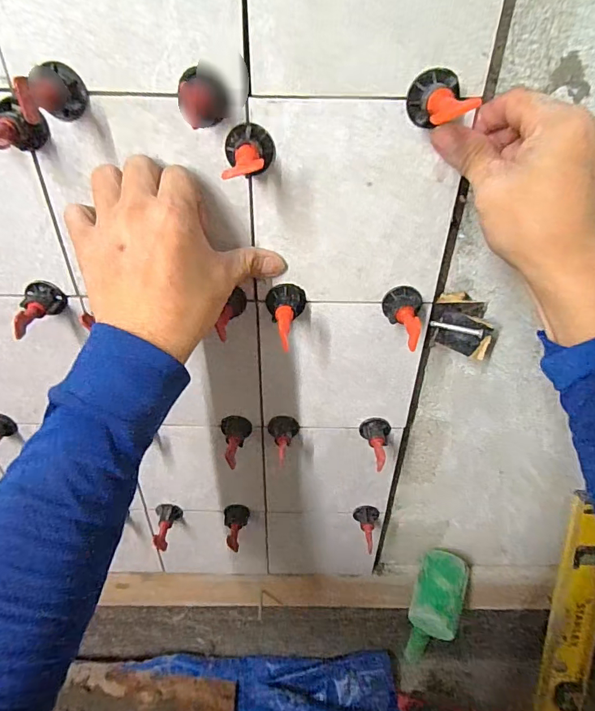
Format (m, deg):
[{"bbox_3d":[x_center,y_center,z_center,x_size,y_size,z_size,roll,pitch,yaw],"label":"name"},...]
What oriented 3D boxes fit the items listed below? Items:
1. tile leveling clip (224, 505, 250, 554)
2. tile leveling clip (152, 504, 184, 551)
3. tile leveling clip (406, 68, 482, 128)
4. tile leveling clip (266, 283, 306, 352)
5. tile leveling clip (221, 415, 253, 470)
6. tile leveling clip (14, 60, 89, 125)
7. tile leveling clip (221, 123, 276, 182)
[{"bbox_3d":[-0.075,0.208,0.531,0.030,0.028,0.046,0,37,-2],"label":"tile leveling clip"},{"bbox_3d":[-0.161,0.209,0.532,0.029,0.028,0.050,6,57,6],"label":"tile leveling clip"},{"bbox_3d":[0.087,-0.152,0.264,0.030,0.030,0.046,0,37,-2],"label":"tile leveling clip"},{"bbox_3d":[-0.010,-0.031,0.347,0.032,0.027,0.056,2,37,0],"label":"tile leveling clip"},{"bbox_3d":[-0.060,0.088,0.440,0.030,0.028,0.055,-4,37,-8],"label":"tile leveling clip"},{"bbox_3d":[-0.145,-0.155,0.263,0.030,0.030,0.045,-7,38,-12],"label":"tile leveling clip"},{"bbox_3d":[-0.030,-0.125,0.279,0.033,0.029,0.057,-1,37,-4],"label":"tile leveling clip"}]

